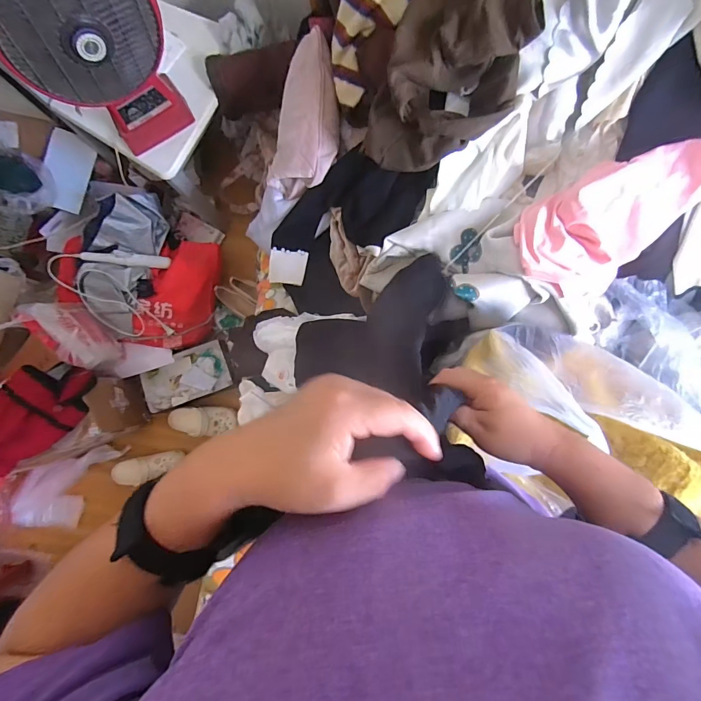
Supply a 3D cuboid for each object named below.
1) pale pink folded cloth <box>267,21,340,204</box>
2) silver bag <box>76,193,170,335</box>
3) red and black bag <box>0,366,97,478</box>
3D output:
[{"bbox_3d":[-0.087,-0.483,0.813,0.134,0.088,0.298,12,86,2],"label":"pale pink folded cloth"},{"bbox_3d":[-0.716,-0.284,1.191,0.211,0.136,0.437,11,86,2],"label":"silver bag"},{"bbox_3d":[-0.866,0.190,1.050,0.192,0.084,0.352,38,80,-34],"label":"red and black bag"}]

